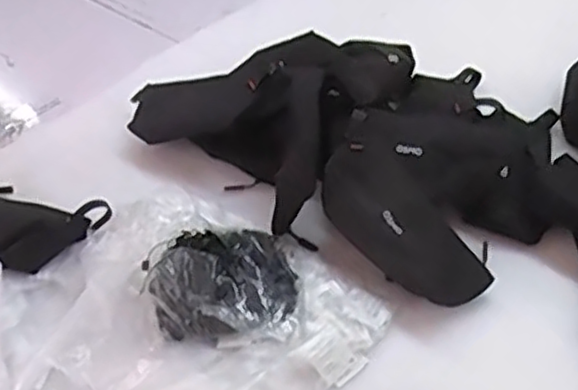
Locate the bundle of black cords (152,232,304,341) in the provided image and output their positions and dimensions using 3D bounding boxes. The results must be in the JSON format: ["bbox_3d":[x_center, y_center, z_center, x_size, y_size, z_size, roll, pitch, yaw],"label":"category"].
[{"bbox_3d":[-0.063,0.072,0.680,0.131,0.063,0.120,-3,44,2],"label":"bundle of black cords"}]

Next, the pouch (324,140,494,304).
[{"bbox_3d":[0.114,0.029,0.716,0.090,0.051,0.200,-37,76,-28],"label":"pouch"}]

